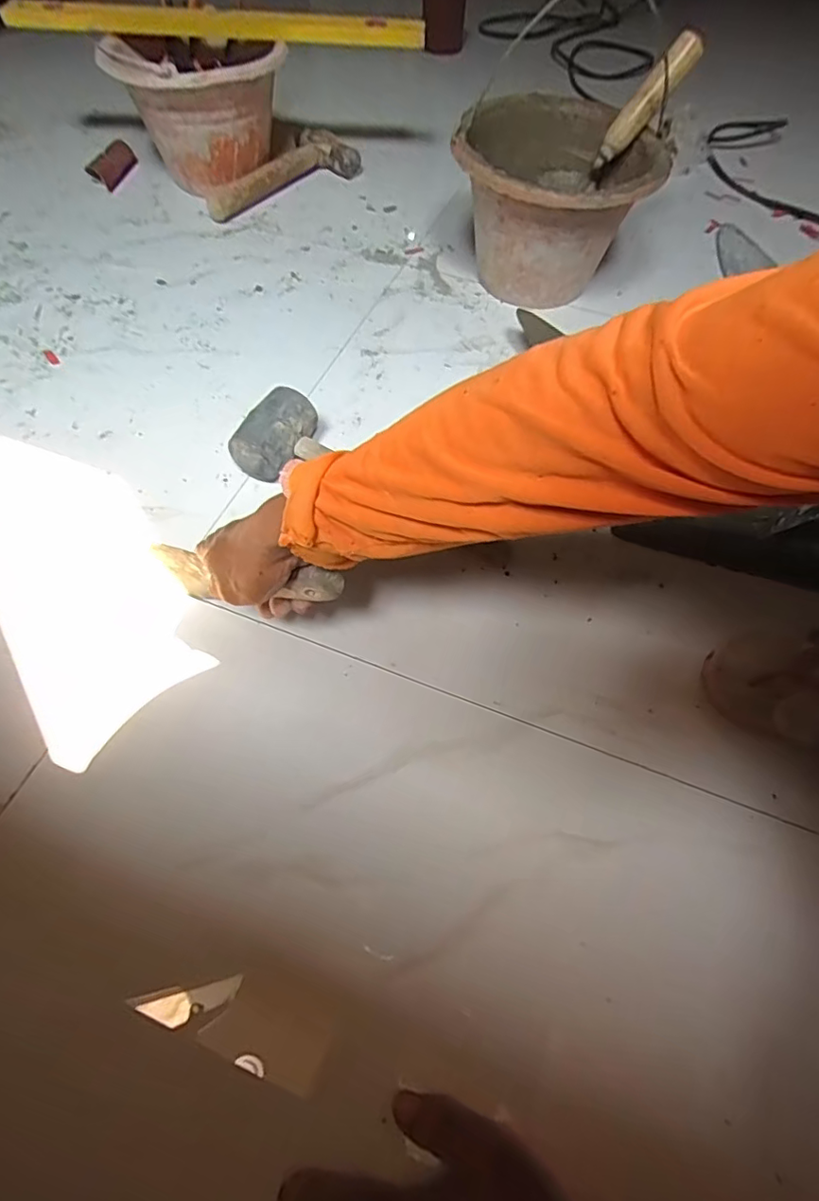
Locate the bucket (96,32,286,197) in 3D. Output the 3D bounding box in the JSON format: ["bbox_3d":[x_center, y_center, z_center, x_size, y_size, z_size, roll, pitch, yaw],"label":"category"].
[{"bbox_3d":[-0.312,-0.736,0.852,0.225,0.167,0.215,1,58,-1],"label":"bucket"}]

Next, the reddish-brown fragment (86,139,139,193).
[{"bbox_3d":[-0.485,-0.720,0.915,0.033,0.033,0.123,7,58,3],"label":"reddish-brown fragment"}]

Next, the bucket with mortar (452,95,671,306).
[{"bbox_3d":[0.177,-0.493,0.714,0.226,0.166,0.242,17,59,9],"label":"bucket with mortar"}]

